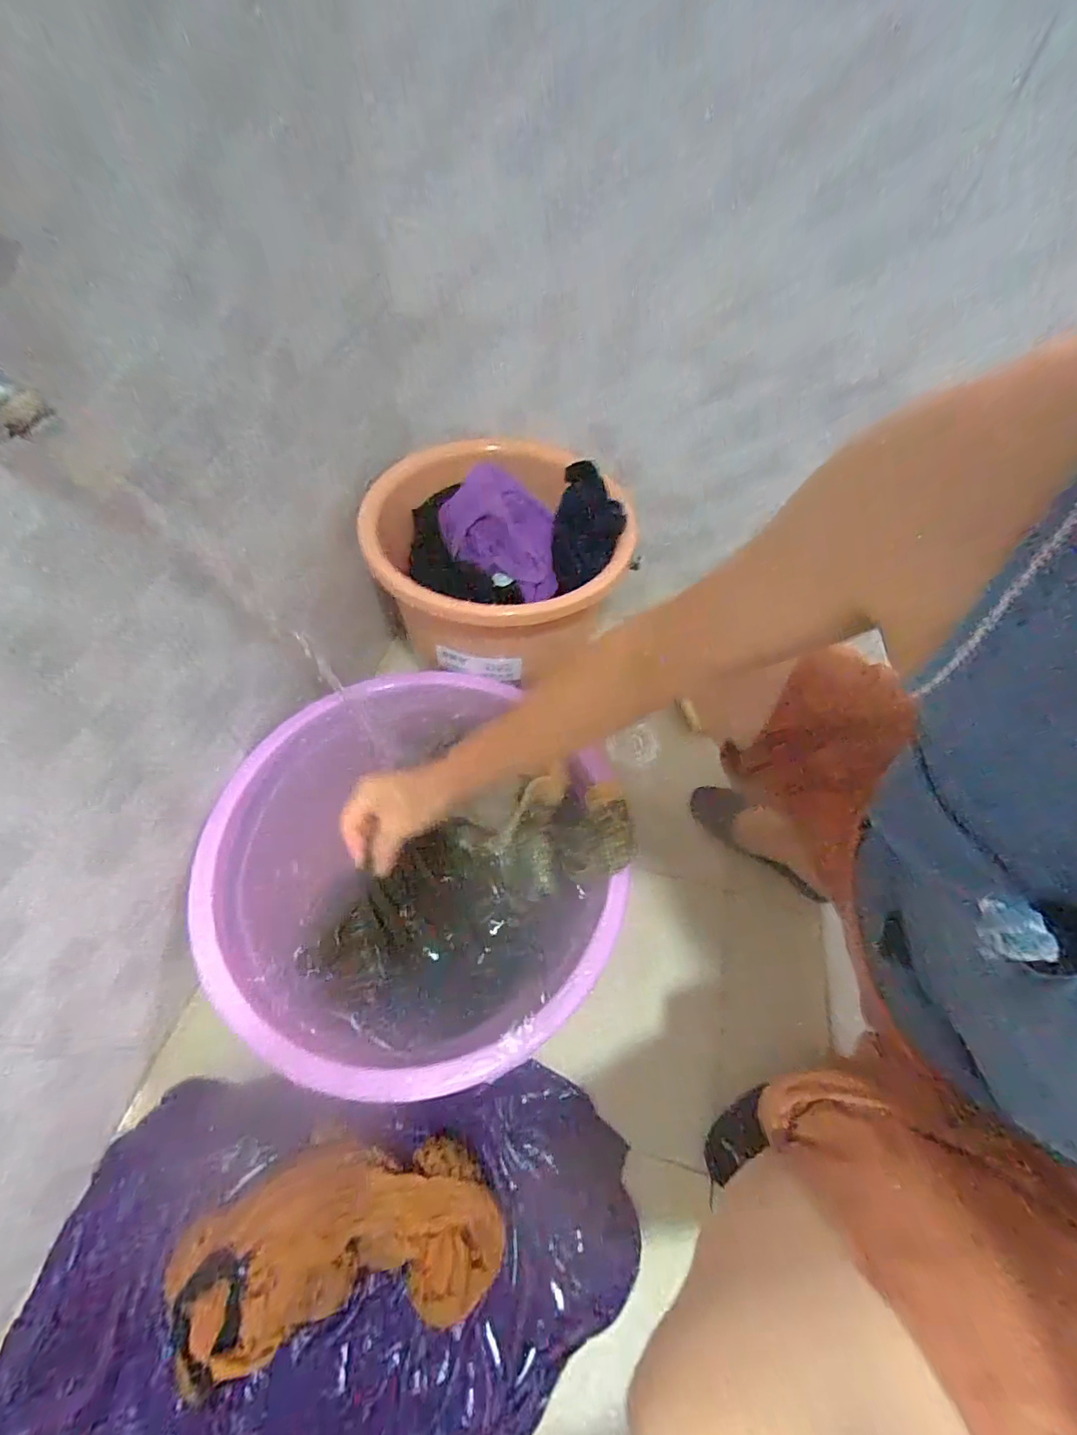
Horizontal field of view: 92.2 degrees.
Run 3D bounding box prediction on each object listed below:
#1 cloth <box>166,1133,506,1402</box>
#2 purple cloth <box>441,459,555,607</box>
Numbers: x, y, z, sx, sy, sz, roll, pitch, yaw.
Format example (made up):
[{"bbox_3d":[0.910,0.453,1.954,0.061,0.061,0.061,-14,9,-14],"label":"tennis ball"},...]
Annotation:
[{"bbox_3d":[-0.177,0.470,0.464,0.284,0.047,0.143,-7,57,-9],"label":"cloth"},{"bbox_3d":[-0.046,-0.236,0.662,0.152,0.092,0.096,18,57,8],"label":"purple cloth"}]

